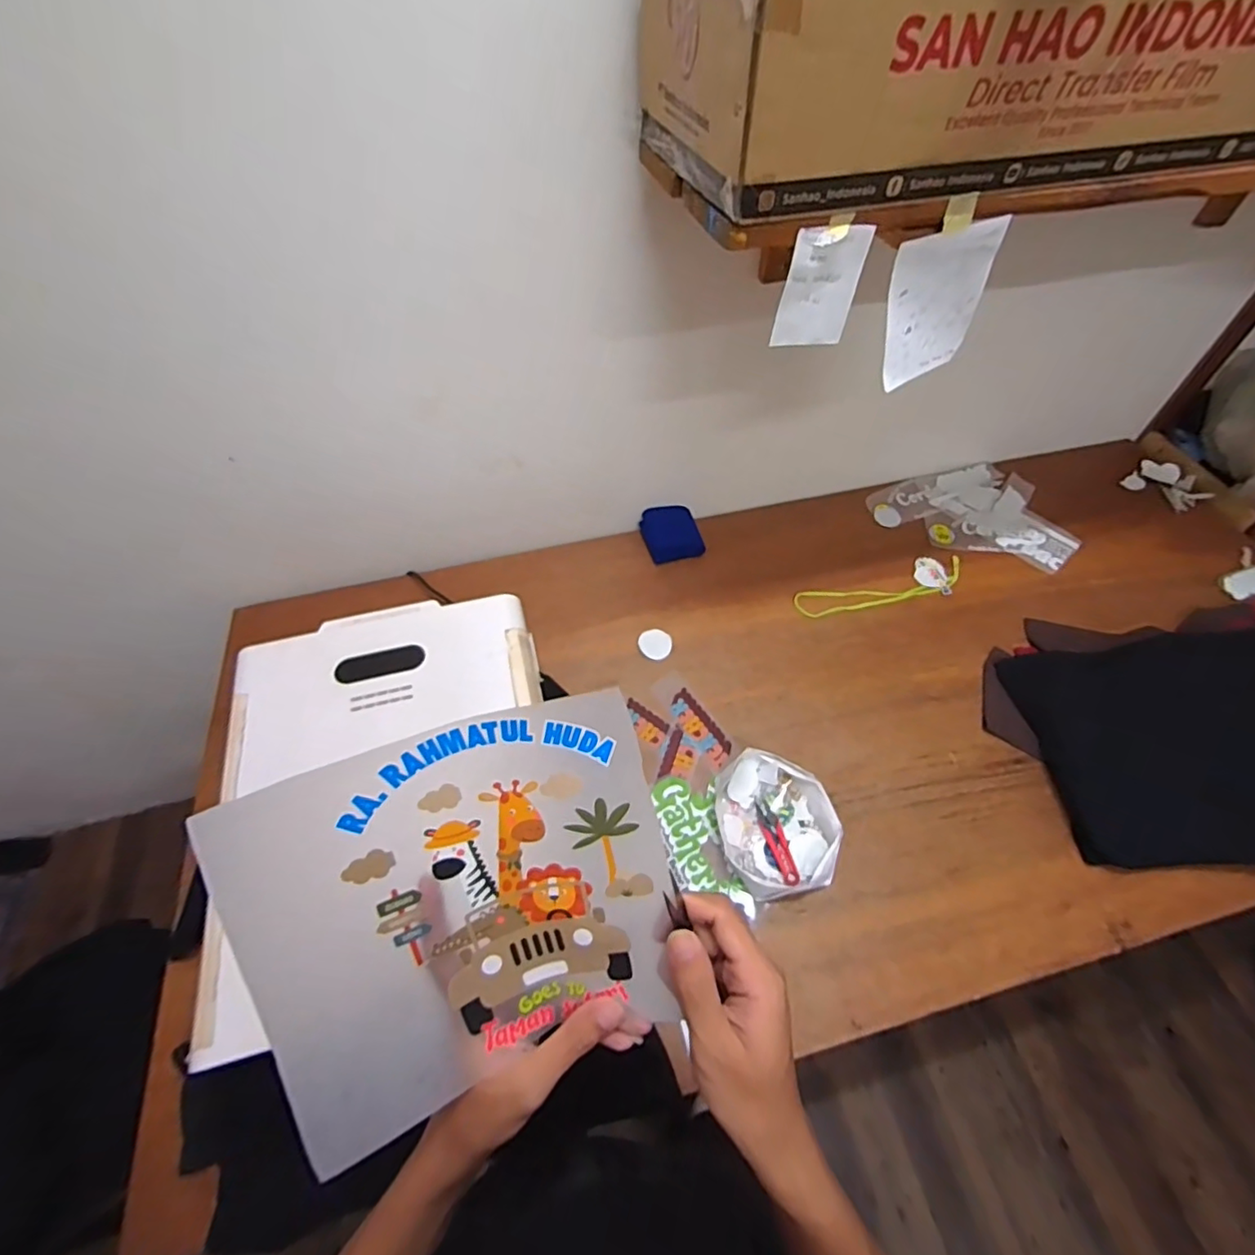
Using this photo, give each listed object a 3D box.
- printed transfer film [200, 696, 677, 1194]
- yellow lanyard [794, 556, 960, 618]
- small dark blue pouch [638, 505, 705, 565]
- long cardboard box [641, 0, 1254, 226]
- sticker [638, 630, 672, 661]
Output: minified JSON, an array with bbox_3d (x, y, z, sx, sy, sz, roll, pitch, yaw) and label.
[{"bbox_3d":[-0.078,0.146,0.296,0.200,0.183,0.027,-16,13,-12],"label":"printed transfer film"},{"bbox_3d":[0.492,-0.078,1.107,0.352,0.006,0.088,-12,56,-8],"label":"yellow lanyard"},{"bbox_3d":[0.089,-0.191,1.175,0.111,0.017,0.117,-11,72,-9],"label":"small dark blue pouch"},{"bbox_3d":[0.349,-0.560,0.553,0.615,0.148,0.275,-12,55,-9],"label":"long cardboard box"},{"bbox_3d":[0.050,0.029,1.037,0.057,0.005,0.064,13,56,9],"label":"sticker"}]

